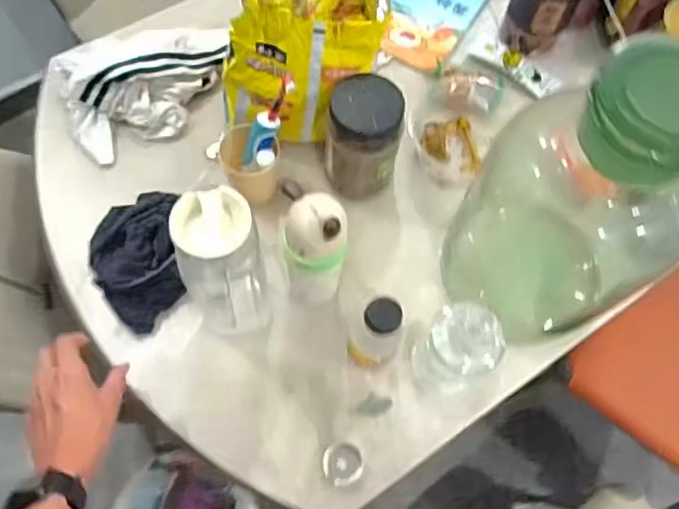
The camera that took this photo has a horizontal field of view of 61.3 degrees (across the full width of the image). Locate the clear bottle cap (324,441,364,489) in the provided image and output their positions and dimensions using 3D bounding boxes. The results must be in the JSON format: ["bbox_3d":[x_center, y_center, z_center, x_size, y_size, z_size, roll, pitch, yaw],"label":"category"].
[{"bbox_3d":[0.006,0.244,0.668,0.046,0.028,0.047,1,67,-3],"label":"clear bottle cap"}]

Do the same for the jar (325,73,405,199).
[{"bbox_3d":[0.033,-0.155,0.758,0.091,0.166,0.086,1,67,-3],"label":"jar"}]

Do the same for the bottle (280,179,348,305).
[{"bbox_3d":[-0.029,-0.006,0.664,0.065,0.222,0.068,1,67,-3],"label":"bottle"}]

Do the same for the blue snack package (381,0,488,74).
[{"bbox_3d":[0.143,-0.427,0.965,0.175,0.008,0.255,30,69,9],"label":"blue snack package"}]

